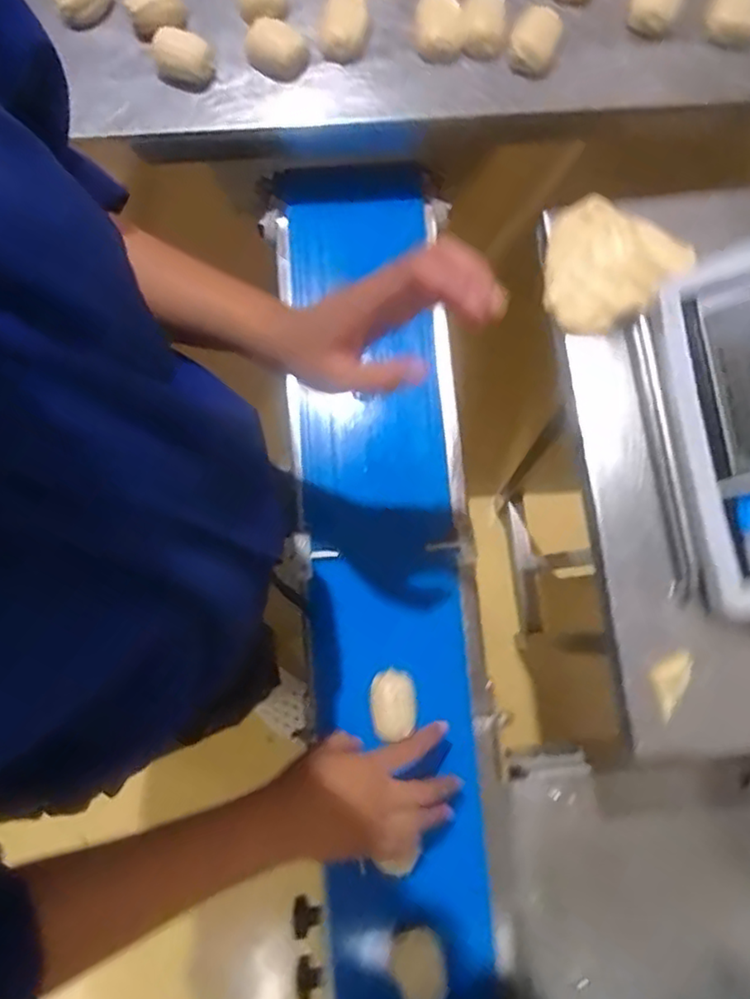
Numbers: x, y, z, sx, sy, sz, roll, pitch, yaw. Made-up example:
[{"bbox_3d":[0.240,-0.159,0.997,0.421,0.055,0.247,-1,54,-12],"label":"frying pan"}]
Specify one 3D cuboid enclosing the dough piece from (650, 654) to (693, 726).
[{"bbox_3d":[0.200,0.125,0.448,0.024,0.004,0.048,27,81,6],"label":"dough piece"}]

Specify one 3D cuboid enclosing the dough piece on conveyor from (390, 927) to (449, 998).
[{"bbox_3d":[0.039,0.418,0.583,0.046,0.025,0.055,-22,79,-3],"label":"dough piece on conveyor"}]

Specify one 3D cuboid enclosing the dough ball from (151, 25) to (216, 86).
[{"bbox_3d":[-0.187,-0.435,0.639,0.058,0.027,0.040,24,80,6],"label":"dough ball"}]

